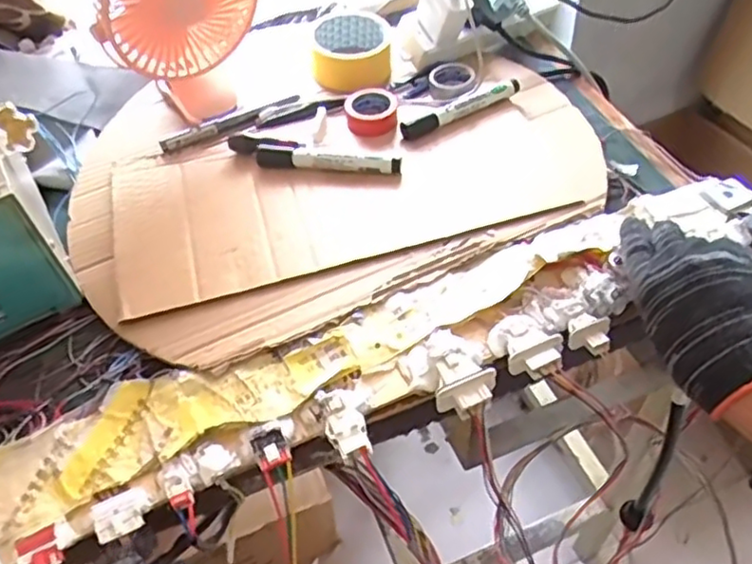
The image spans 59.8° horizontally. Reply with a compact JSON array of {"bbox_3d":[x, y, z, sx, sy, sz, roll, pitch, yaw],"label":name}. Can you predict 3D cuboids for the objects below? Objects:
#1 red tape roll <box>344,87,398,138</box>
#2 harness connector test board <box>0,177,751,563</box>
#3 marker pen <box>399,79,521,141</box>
[{"bbox_3d":[-0.004,-0.168,0.638,0.050,0.024,0.043,-6,50,0],"label":"red tape roll"},{"bbox_3d":[0.009,0.062,0.471,0.662,0.048,0.115,-21,51,-12],"label":"harness connector test board"},{"bbox_3d":[0.083,-0.166,0.631,0.127,0.020,0.013,-25,52,-15],"label":"marker pen"}]

